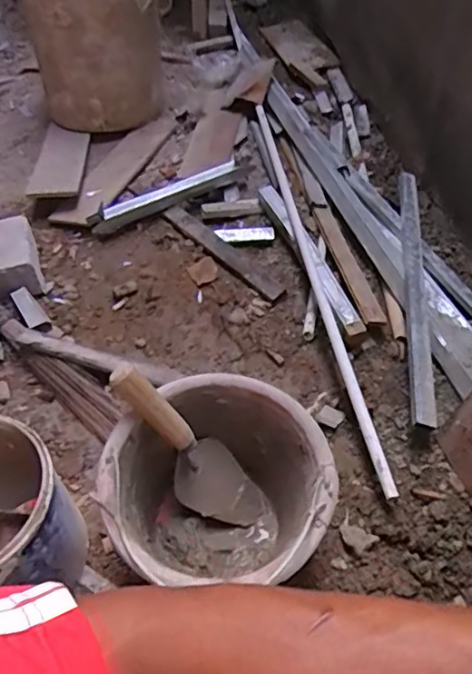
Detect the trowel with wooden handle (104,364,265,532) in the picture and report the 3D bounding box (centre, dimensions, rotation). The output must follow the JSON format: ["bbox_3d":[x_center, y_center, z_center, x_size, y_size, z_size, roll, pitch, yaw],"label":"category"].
[{"bbox_3d":[-0.052,0.138,0.725,0.071,0.287,0.089,-1,48,36],"label":"trowel with wooden handle"}]

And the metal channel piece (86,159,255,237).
[{"bbox_3d":[-0.122,-0.285,1.191,0.352,0.050,0.038,-23,52,-17],"label":"metal channel piece"}]

